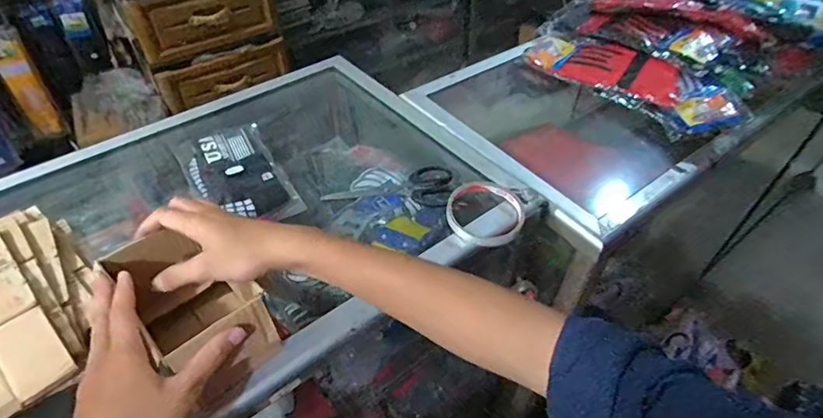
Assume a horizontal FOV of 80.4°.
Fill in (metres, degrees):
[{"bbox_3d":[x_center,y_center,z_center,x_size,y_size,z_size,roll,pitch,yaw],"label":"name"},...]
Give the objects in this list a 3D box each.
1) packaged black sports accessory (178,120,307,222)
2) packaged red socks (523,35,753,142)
[{"bbox_3d":[-0.204,-0.040,0.571,0.100,0.016,0.170,-23,49,-21],"label":"packaged black sports accessory"},{"bbox_3d":[0.316,-0.201,0.724,0.100,0.052,0.321,-29,52,-26],"label":"packaged red socks"}]

